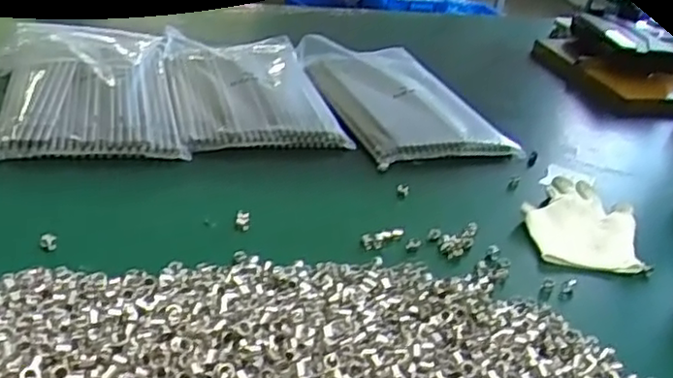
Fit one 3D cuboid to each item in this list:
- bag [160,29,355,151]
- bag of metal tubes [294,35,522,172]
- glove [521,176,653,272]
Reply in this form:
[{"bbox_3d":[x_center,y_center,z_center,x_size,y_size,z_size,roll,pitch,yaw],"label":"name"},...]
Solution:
[{"bbox_3d":[-0.115,-0.136,0.875,0.184,0.033,0.322,-3,30,-18],"label":"bag"},{"bbox_3d":[0.076,-0.124,0.900,0.189,0.031,0.327,-4,31,-21],"label":"bag of metal tubes"},{"bbox_3d":[0.234,0.025,0.671,0.103,0.018,0.160,10,29,4],"label":"glove"}]

